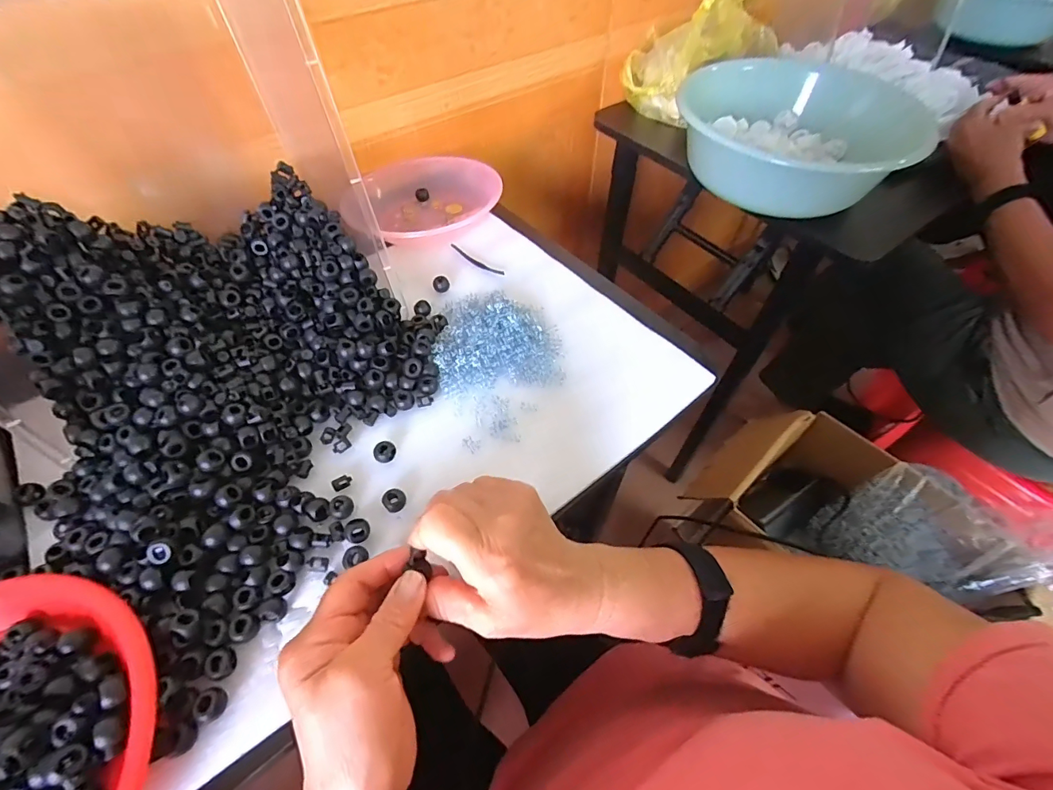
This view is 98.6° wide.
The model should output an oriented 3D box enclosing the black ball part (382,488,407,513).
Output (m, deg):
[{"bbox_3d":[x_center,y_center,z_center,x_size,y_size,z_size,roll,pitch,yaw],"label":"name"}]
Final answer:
[{"bbox_3d":[-0.102,0.081,0.350,0.017,0.013,0.017,0,55,0],"label":"black ball part"}]

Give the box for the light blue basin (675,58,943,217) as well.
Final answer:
[{"bbox_3d":[0.353,-0.329,0.573,0.261,0.098,0.246,0,55,0],"label":"light blue basin"}]

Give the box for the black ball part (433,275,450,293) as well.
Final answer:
[{"bbox_3d":[-0.094,-0.122,0.497,0.018,0.013,0.014,-11,56,-8],"label":"black ball part"}]

